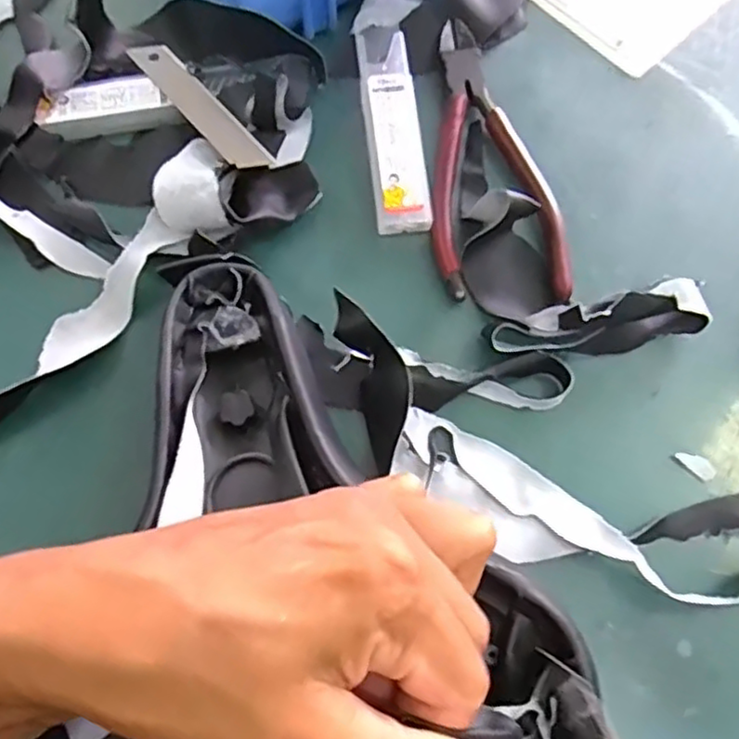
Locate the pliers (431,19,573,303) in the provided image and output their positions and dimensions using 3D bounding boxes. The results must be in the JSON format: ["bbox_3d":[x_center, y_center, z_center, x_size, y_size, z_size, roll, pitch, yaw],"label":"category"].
[{"bbox_3d":[0.062,-0.103,0.329,0.061,0.012,0.149,2,71,0],"label":"pliers"}]

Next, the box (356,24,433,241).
[{"bbox_3d":[0.010,-0.119,0.331,0.026,0.016,0.112,-5,71,-2],"label":"box"}]

